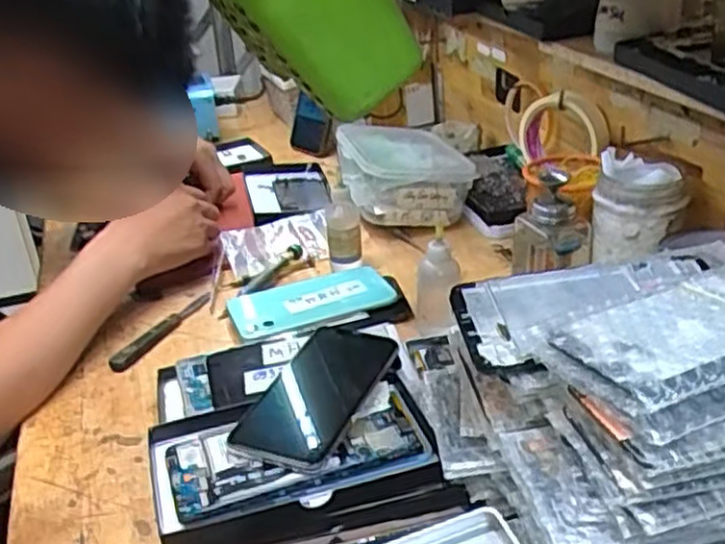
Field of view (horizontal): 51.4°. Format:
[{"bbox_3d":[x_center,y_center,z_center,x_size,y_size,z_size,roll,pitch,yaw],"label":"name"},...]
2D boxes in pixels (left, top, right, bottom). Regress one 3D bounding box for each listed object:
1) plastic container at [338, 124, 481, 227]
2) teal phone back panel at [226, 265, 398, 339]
[{"bbox_3d":[0.048,-0.122,0.890,0.144,0.068,0.171,-6,29,-2],"label":"plastic container"},{"bbox_3d":[-0.047,0.023,0.702,0.149,0.012,0.070,-13,30,-15],"label":"teal phone back panel"}]

